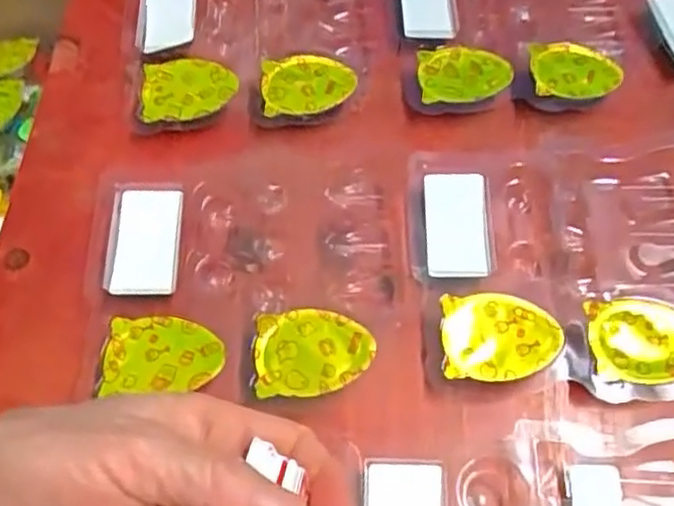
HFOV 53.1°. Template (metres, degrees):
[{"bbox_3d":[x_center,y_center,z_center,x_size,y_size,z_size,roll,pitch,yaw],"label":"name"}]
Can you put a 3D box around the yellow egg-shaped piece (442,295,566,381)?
[{"bbox_3d":[0.073,0.038,0.301,0.051,0.011,0.038,0,67,1],"label":"yellow egg-shaped piece"}]

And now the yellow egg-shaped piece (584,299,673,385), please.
[{"bbox_3d":[0.138,0.041,0.302,0.051,0.012,0.039,4,67,2],"label":"yellow egg-shaped piece"}]

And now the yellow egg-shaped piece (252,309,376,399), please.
[{"bbox_3d":[-0.010,0.043,0.294,0.051,0.004,0.037,-3,63,1],"label":"yellow egg-shaped piece"}]

